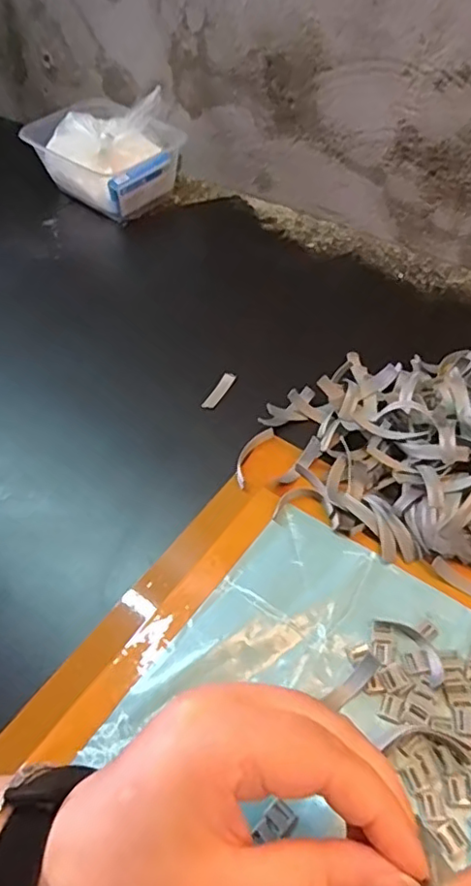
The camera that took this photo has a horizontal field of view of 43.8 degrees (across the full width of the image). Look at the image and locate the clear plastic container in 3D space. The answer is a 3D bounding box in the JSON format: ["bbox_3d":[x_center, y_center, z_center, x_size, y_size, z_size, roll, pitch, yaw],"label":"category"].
[{"bbox_3d":[-0.138,-0.314,0.636,0.115,0.076,0.171,-39,57,-24],"label":"clear plastic container"}]

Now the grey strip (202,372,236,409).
[{"bbox_3d":[-0.013,-0.041,0.448,0.009,0.004,0.038,21,56,21],"label":"grey strip"}]

